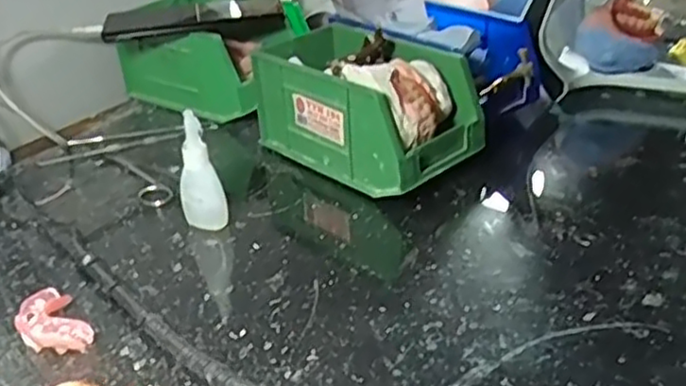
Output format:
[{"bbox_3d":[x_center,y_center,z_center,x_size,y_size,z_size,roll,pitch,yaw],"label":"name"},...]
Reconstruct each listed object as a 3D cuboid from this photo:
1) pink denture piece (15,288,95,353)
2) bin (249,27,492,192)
[{"bbox_3d":[-0.172,0.077,0.413,0.034,0.014,0.056,-22,35,-29],"label":"pink denture piece"},{"bbox_3d":[0.018,-0.071,0.573,0.100,0.089,0.173,-29,39,-36],"label":"bin"}]

